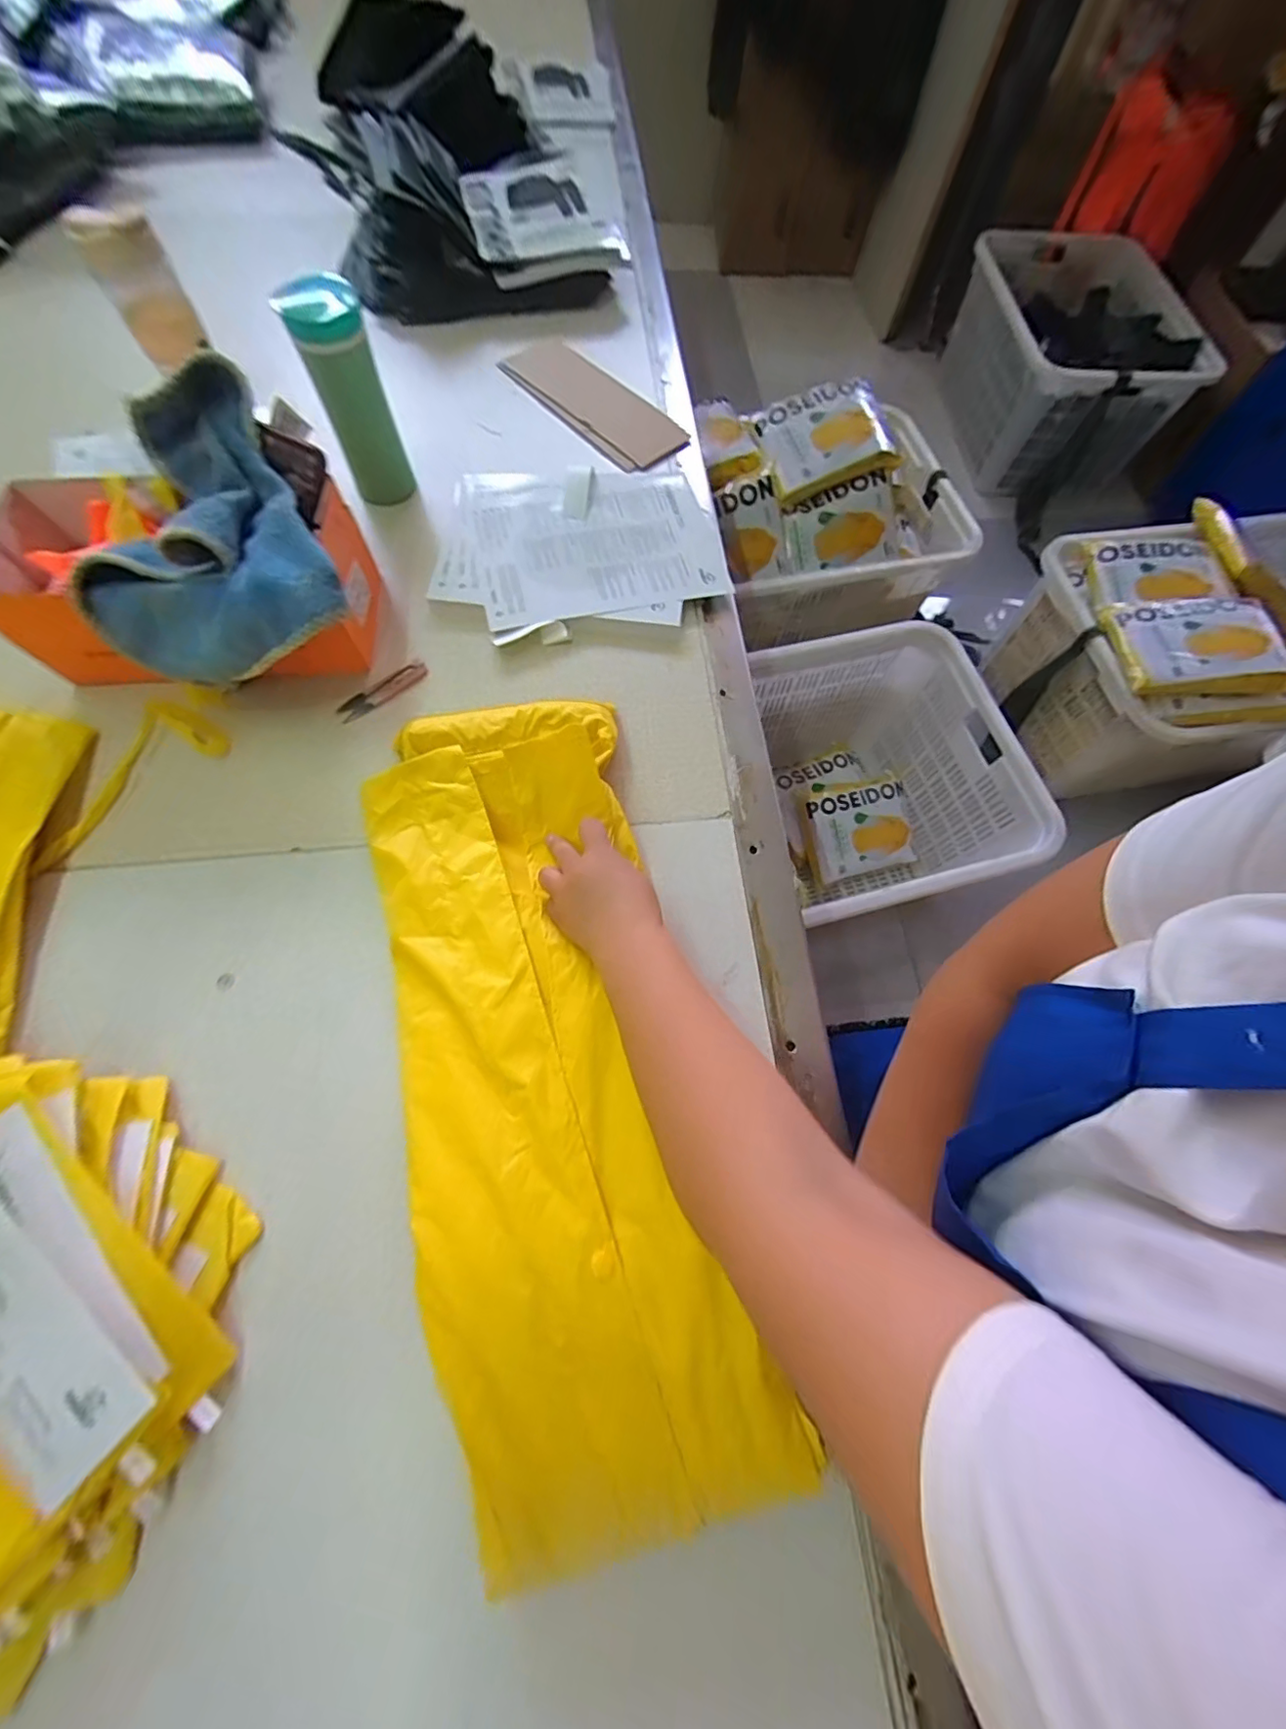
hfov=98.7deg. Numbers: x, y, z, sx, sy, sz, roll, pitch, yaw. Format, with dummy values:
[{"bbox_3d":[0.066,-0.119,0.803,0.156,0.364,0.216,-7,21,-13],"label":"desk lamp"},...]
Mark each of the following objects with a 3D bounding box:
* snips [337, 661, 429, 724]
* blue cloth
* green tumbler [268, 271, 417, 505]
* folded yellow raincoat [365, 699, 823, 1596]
[{"bbox_3d":[-0.268,-0.180,0.572,0.098,0.004,0.029,-41,76,-17],"label":"snips"},{"bbox_3d":[-0.387,-0.291,0.488,0.199,0.118,0.222,-17,70,-9],"label":"blue cloth"},{"bbox_3d":[-0.307,-0.488,0.605,0.071,0.203,0.065,-18,70,-10],"label":"green tumbler"},{"bbox_3d":[-0.074,0.121,0.426,0.219,0.062,0.596,-14,65,-8],"label":"folded yellow raincoat"}]

